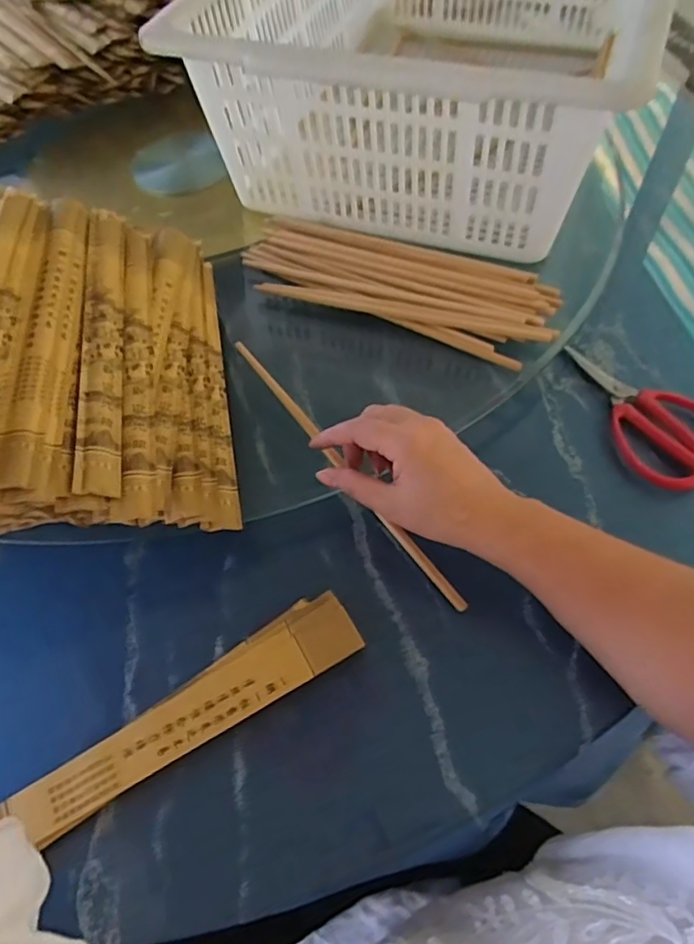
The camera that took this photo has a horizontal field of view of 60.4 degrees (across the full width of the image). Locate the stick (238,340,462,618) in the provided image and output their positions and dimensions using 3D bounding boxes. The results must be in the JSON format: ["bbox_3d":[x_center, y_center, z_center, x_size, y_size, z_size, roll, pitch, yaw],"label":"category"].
[{"bbox_3d":[-0.002,-0.003,0.436,0.010,0.005,0.258,-45,77,20],"label":"stick"}]

